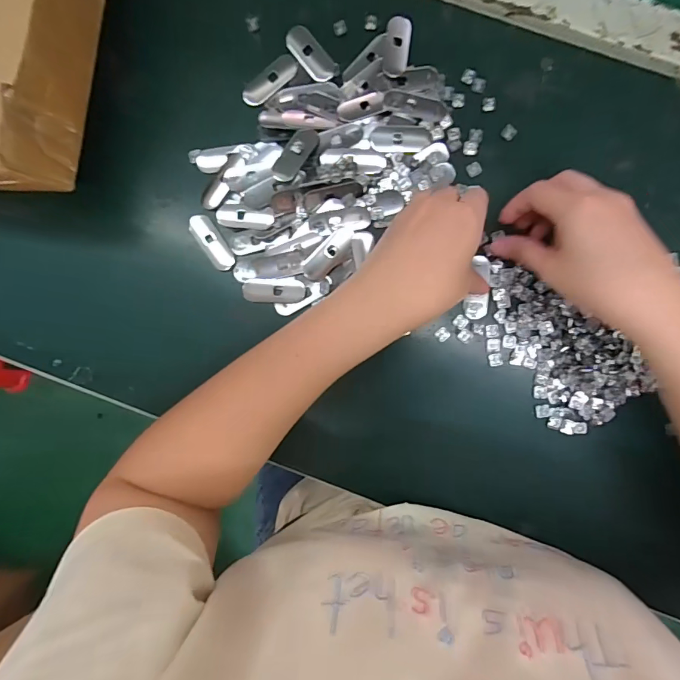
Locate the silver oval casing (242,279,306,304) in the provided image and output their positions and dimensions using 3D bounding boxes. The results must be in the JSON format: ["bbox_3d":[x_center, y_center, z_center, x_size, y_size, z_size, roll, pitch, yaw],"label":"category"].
[{"bbox_3d":[-0.055,-0.040,0.345,0.051,0.005,0.019,1,92,2],"label":"silver oval casing"}]

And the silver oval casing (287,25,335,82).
[{"bbox_3d":[-0.024,-0.233,0.341,0.021,0.004,0.051,-39,90,3],"label":"silver oval casing"}]

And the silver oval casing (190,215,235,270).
[{"bbox_3d":[-0.107,-0.082,0.348,0.016,0.009,0.051,-35,91,3],"label":"silver oval casing"}]

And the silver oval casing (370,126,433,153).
[{"bbox_3d":[0.049,-0.159,0.330,0.047,0.005,0.020,-3,92,2],"label":"silver oval casing"}]

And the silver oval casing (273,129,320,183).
[{"bbox_3d":[-0.035,-0.146,0.332,0.020,0.005,0.047,32,93,0],"label":"silver oval casing"}]

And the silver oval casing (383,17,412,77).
[{"bbox_3d":[0.046,-0.236,0.336,0.020,0.004,0.048,7,92,2],"label":"silver oval casing"}]

